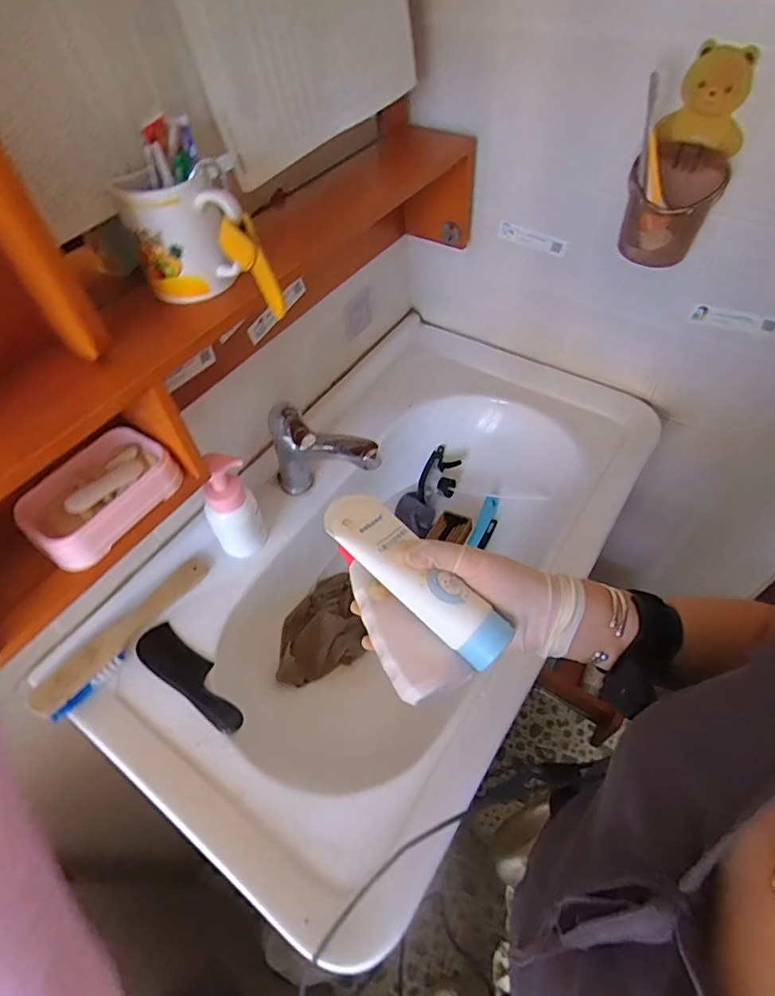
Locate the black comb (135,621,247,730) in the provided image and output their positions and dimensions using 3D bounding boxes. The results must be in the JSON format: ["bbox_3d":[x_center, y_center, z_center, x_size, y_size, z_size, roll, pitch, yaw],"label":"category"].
[{"bbox_3d":[-0.227,0.207,0.610,0.168,0.007,0.047,30,61,24],"label":"black comb"}]

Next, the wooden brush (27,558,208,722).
[{"bbox_3d":[-0.311,0.159,0.632,0.033,0.052,0.226,25,59,22],"label":"wooden brush"}]

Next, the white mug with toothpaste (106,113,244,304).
[{"bbox_3d":[-0.173,-0.234,0.450,0.096,0.116,0.083,-22,54,-11],"label":"white mug with toothpaste"}]

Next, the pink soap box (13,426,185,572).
[{"bbox_3d":[-0.276,-0.007,0.502,0.100,0.030,0.137,30,61,24],"label":"pink soap box"}]

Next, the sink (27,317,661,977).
[{"bbox_3d":[0.019,0.081,0.769,0.480,0.172,0.818,27,60,23],"label":"sink"}]

